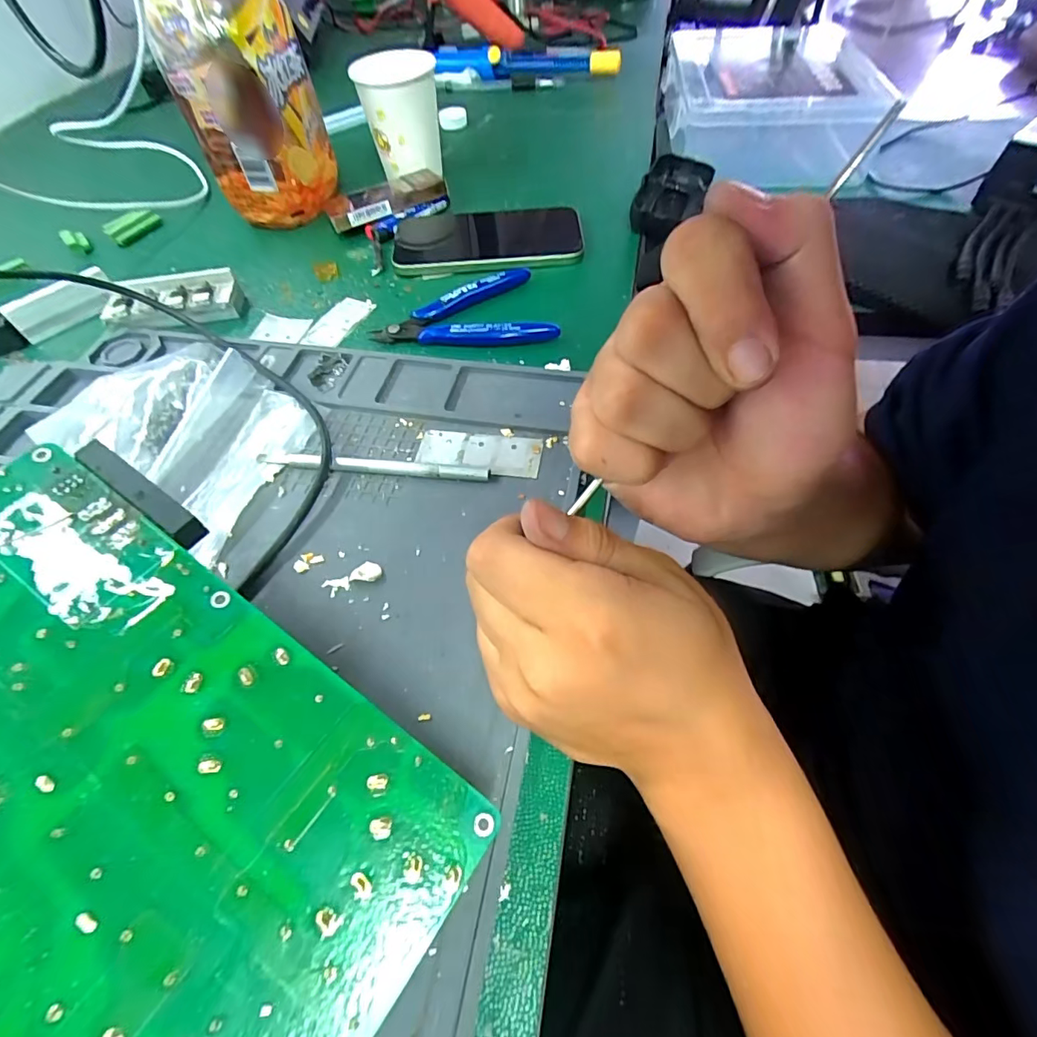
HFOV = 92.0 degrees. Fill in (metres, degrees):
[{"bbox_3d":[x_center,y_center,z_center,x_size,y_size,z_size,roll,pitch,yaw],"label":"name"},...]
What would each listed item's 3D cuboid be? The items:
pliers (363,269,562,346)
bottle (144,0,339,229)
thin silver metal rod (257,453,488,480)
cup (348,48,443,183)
[{"bbox_3d":[-0.037,-0.146,0.346,0.121,0.012,0.072,-2,56,2],"label":"pliers"},{"bbox_3d":[-0.211,-0.333,0.381,0.099,0.190,0.084,-15,56,-6],"label":"bottle"},{"bbox_3d":[-0.080,-0.029,0.274,0.129,0.006,0.008,5,56,7],"label":"thin silver metal rod"},{"bbox_3d":[-0.101,-0.346,0.441,0.064,0.085,0.063,-7,56,-1],"label":"cup"}]

